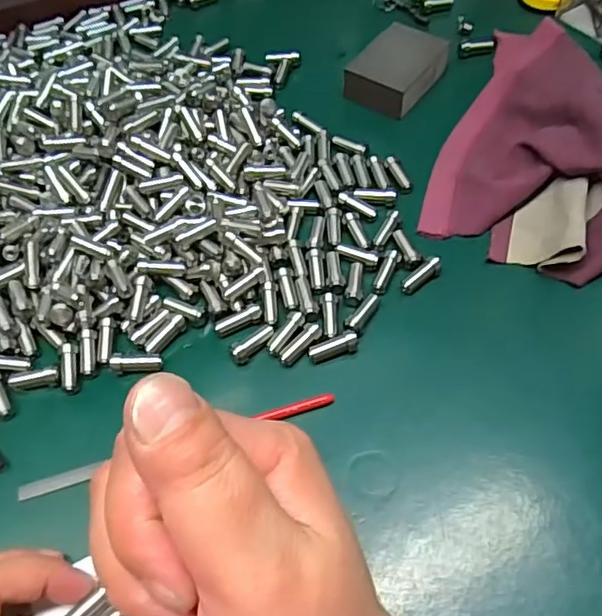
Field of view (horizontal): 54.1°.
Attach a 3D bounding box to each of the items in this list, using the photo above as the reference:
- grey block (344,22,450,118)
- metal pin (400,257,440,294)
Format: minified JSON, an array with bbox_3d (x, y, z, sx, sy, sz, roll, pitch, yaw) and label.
[{"bbox_3d":[0.071,-0.174,0.434,0.048,0.027,0.070,30,63,20],"label":"grey block"},{"bbox_3d":[0.070,-0.019,0.344,0.027,0.009,0.009,-33,61,-18],"label":"metal pin"}]

